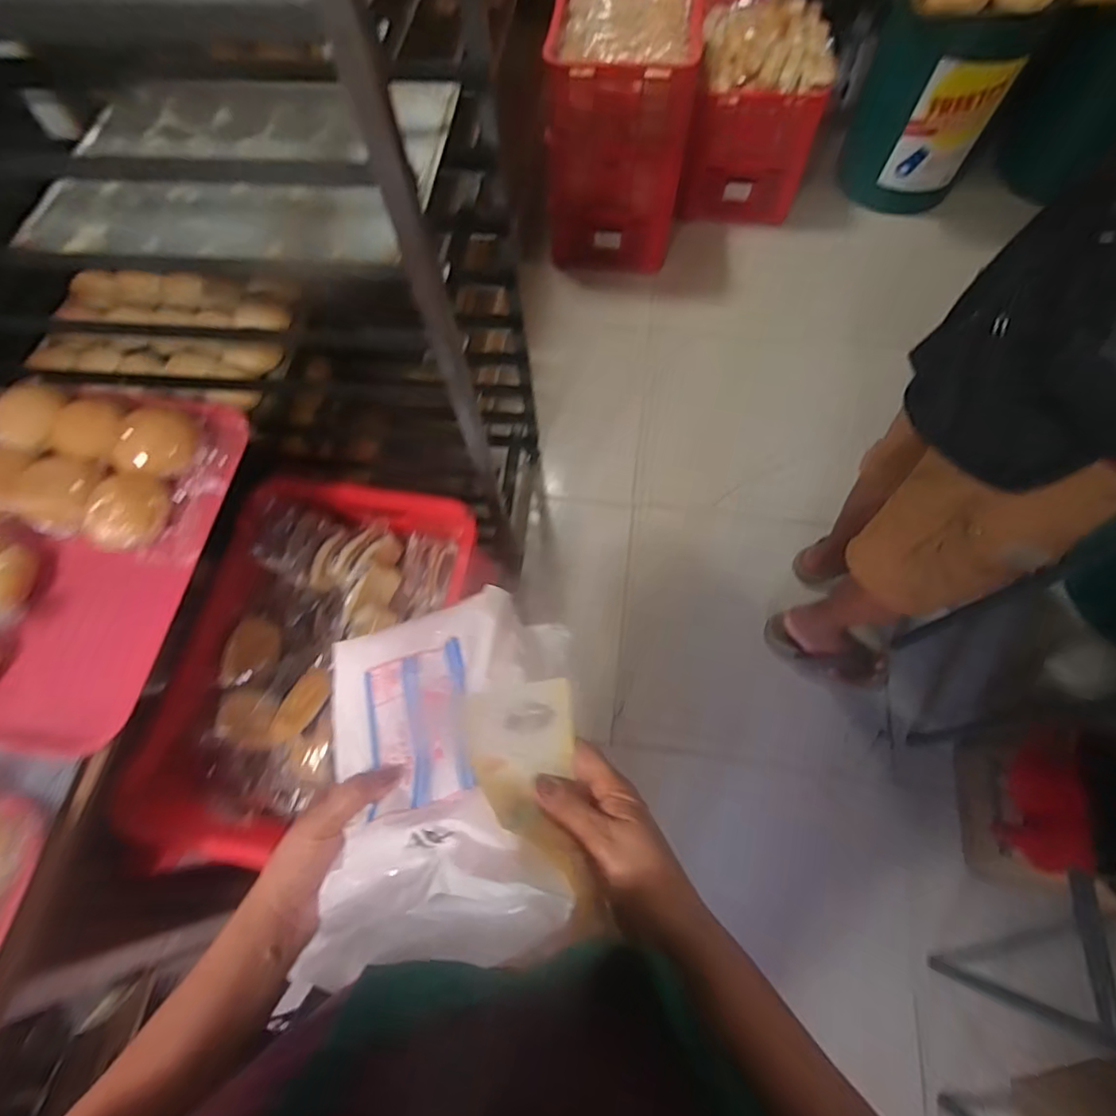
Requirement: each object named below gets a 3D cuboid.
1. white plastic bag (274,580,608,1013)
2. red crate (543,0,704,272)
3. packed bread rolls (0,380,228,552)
[{"bbox_3d":[-0.075,0.127,0.395,0.187,0.093,0.249,-18,50,2],"label":"white plastic bag"},{"bbox_3d":[0.173,-1.207,1.580,0.355,0.523,0.504,6,67,4],"label":"red crate"},{"bbox_3d":[-0.522,-0.096,0.626,0.263,0.054,0.204,16,68,8],"label":"packed bread rolls"}]

